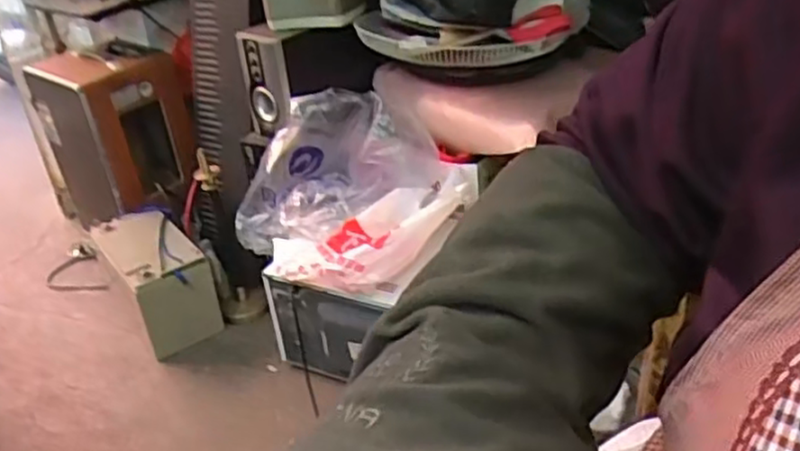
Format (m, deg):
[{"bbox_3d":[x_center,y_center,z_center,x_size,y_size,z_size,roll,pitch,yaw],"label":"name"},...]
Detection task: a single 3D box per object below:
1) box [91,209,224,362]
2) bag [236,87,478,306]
[{"bbox_3d":[-0.575,0.129,1.708,0.181,0.231,0.341,-22,36,-29],"label":"box"},{"bbox_3d":[-0.083,-0.071,1.432,0.468,0.283,0.429,-11,32,-13],"label":"bag"}]

